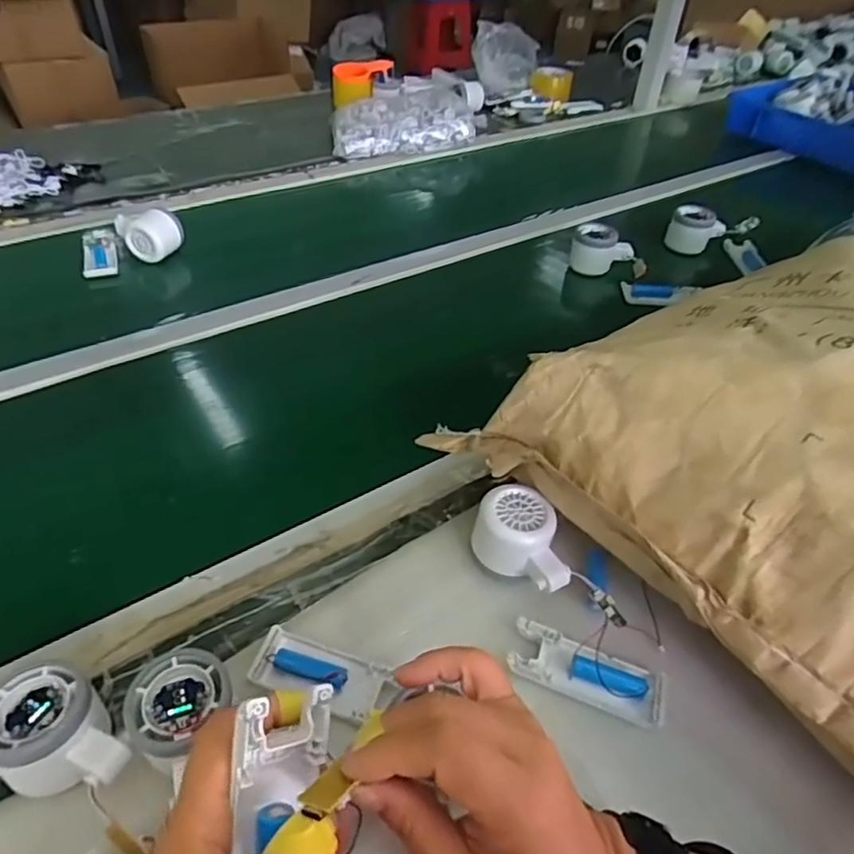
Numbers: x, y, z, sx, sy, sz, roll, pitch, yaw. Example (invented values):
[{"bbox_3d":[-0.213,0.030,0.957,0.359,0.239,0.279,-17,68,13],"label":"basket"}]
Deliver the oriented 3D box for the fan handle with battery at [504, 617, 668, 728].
[{"bbox_3d":[0.108,0.164,0.419,0.102,0.021,0.040,16,44,13],"label":"fan handle with battery"}]

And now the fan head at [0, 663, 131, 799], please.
[{"bbox_3d":[-0.213,0.183,0.360,0.084,0.050,0.055,27,47,24],"label":"fan head"}]

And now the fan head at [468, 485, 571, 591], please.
[{"bbox_3d":[0.074,0.087,0.471,0.079,0.046,0.060,27,48,24],"label":"fan head"}]

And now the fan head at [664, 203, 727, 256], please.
[{"bbox_3d":[0.392,-0.281,0.899,0.083,0.060,0.051,17,44,15],"label":"fan head"}]

